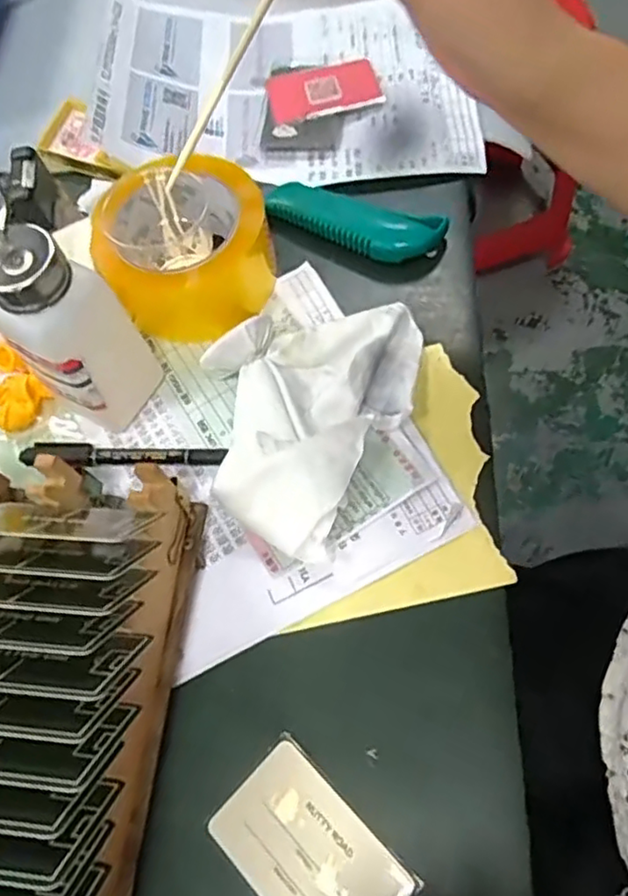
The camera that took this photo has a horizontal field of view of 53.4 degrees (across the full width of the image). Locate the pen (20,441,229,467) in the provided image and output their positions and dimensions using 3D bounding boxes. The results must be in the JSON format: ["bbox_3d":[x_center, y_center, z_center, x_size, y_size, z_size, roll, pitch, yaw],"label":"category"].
[{"bbox_3d":[-0.115,0.004,0.377,0.124,0.014,0.016,2,65,7],"label":"pen"}]

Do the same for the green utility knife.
[{"bbox_3d":[0.026,-0.158,0.430,0.124,0.014,0.039,21,68,15],"label":"green utility knife"}]

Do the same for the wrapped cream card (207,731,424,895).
[{"bbox_3d":[-0.002,0.185,0.284,0.085,0.007,0.055,40,75,21],"label":"wrapped cream card"}]

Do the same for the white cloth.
[{"bbox_3d":[-0.006,-0.032,0.364,0.110,0.034,0.165,24,69,16],"label":"white cloth"}]

